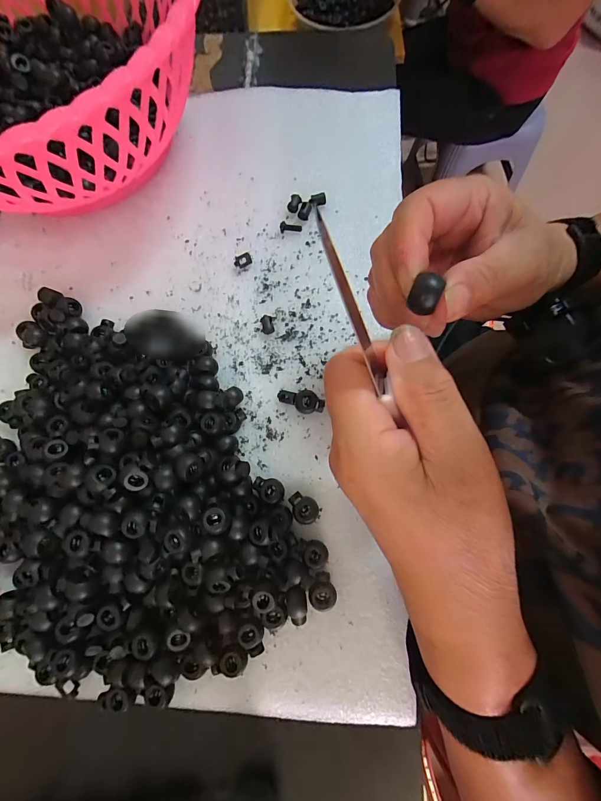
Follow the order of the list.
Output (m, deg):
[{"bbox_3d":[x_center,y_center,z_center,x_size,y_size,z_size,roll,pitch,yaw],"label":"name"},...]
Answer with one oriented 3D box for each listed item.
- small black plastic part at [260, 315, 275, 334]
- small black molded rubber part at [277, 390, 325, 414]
[{"bbox_3d":[-0.027,-0.061,0.278,0.011,0.008,0.014,-14,75,-1],"label":"small black plastic part"},{"bbox_3d":[0.000,0.000,0.258,0.036,0.014,0.016,14,77,6],"label":"small black molded rubber part"}]

